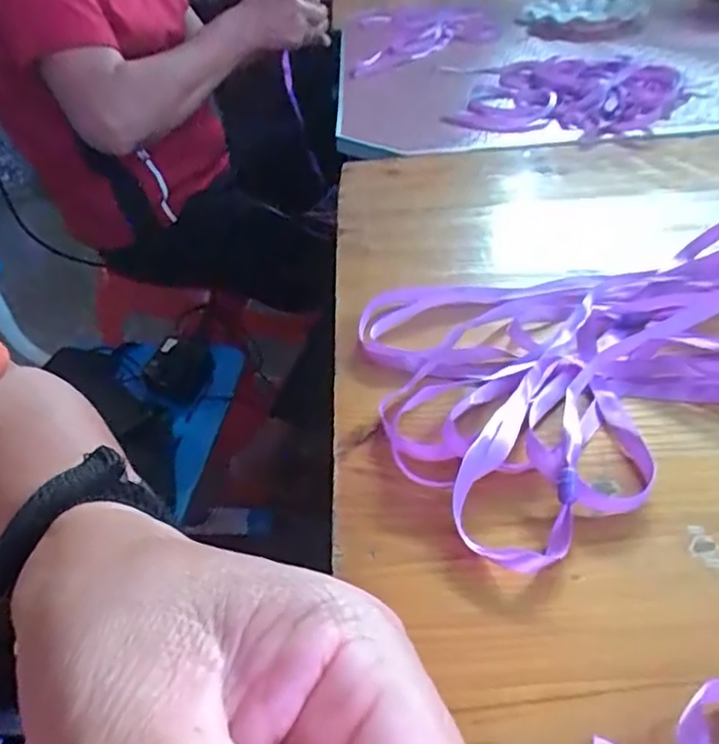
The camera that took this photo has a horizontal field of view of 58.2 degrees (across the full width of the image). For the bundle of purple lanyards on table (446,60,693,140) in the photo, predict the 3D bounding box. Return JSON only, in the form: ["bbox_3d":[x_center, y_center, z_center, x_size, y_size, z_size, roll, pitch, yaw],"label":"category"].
[{"bbox_3d":[0.222,-0.305,0.692,0.222,0.030,0.201,14,42,23],"label":"bundle of purple lanyards on table"}]

